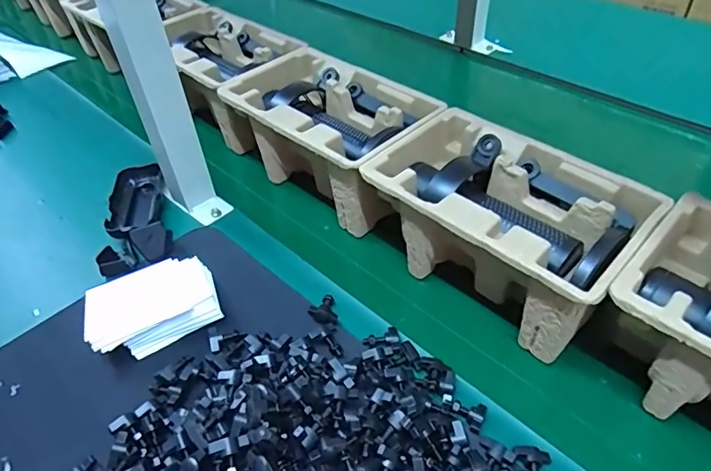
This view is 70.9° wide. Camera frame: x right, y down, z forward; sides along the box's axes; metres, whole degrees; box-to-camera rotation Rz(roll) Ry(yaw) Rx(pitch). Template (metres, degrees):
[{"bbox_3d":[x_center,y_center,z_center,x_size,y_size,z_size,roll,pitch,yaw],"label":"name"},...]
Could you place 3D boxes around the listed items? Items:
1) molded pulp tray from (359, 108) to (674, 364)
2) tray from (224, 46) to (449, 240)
[{"bbox_3d":[0.130,-0.003,0.471,0.234,0.123,0.146,33,56,31],"label":"molded pulp tray"},{"bbox_3d":[-0.030,-0.114,0.583,0.227,0.110,0.144,31,55,30],"label":"tray"}]

